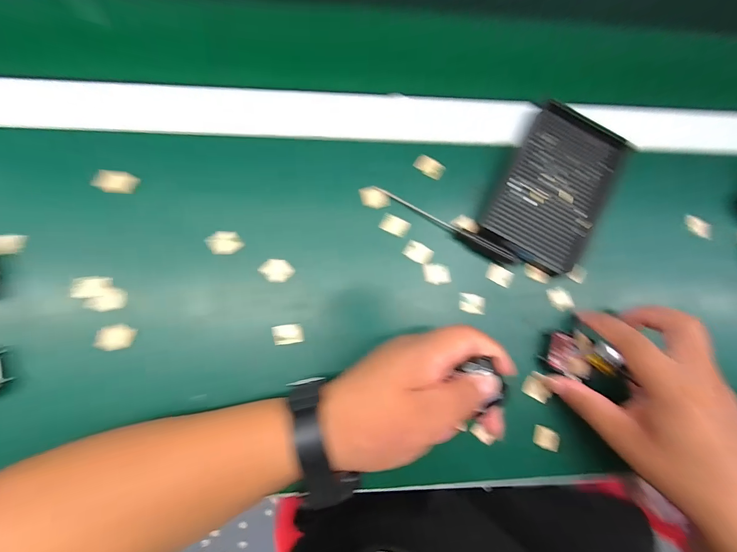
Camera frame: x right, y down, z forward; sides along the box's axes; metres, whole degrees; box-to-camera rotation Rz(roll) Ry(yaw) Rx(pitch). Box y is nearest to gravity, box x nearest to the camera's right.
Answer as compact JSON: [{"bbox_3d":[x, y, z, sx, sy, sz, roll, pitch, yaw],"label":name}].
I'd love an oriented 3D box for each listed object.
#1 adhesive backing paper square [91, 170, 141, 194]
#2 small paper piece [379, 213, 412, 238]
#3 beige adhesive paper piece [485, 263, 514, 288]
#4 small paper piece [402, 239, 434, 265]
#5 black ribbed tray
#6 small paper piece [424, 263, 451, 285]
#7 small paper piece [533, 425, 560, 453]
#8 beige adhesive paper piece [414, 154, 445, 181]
[{"bbox_3d":[-0.210,-0.078,0.278,0.031,0.004,0.018,-11,106,-48],"label":"adhesive backing paper square"},{"bbox_3d":[0.023,-0.044,0.293,0.025,0.007,0.015,24,82,-2],"label":"small paper piece"},{"bbox_3d":[0.118,0.000,0.298,0.023,0.006,0.014,27,82,-1],"label":"beige adhesive paper piece"},{"bbox_3d":[0.044,-0.020,0.292,0.026,0.005,0.017,27,82,-1],"label":"small paper piece"},{"bbox_3d":[0.165,-0.080,0.296,0.094,0.013,0.140,28,82,-1],"label":"black ribbed tray"},{"bbox_3d":[0.061,-0.002,0.293,0.025,0.004,0.019,-10,93,-18],"label":"small paper piece"},{"bbox_3d":[0.152,0.139,0.284,0.021,0.006,0.017,17,82,-3],"label":"small paper piece"},{"bbox_3d":[0.056,-0.099,0.304,0.028,0.006,0.016,28,82,-1],"label":"beige adhesive paper piece"}]

